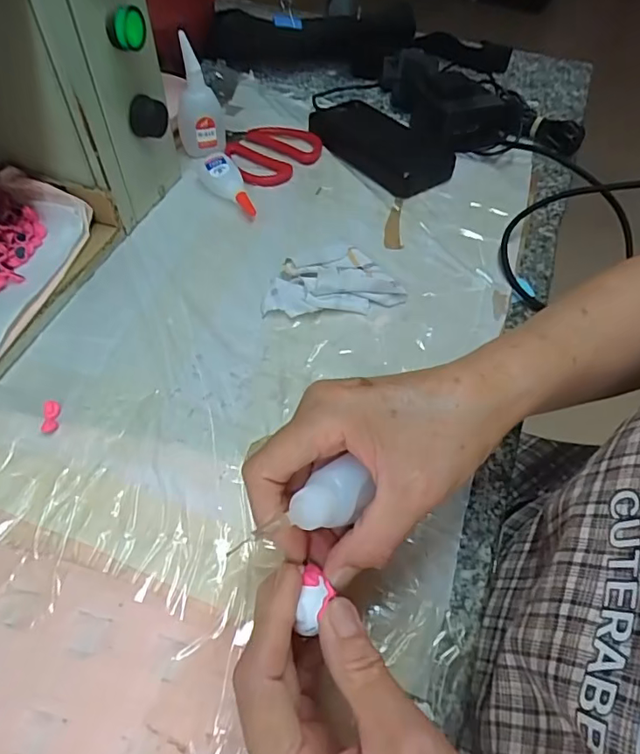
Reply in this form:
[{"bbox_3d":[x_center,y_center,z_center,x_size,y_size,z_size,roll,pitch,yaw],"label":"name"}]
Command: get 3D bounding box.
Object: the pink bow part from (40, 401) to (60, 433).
[{"bbox_3d":[-0.179,0.026,0.341,0.010,0.005,0.024,-8,55,-7],"label":"pink bow part"}]

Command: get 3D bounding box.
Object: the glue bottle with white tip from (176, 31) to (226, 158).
[{"bbox_3d":[-0.118,-0.270,0.494,0.043,0.096,0.043,-7,54,-7],"label":"glue bottle with white tip"}]

